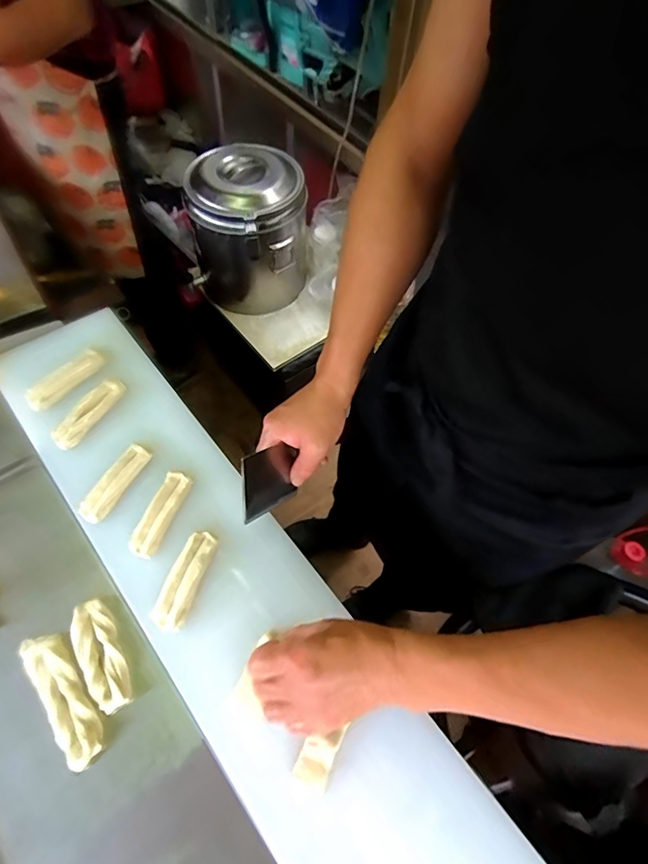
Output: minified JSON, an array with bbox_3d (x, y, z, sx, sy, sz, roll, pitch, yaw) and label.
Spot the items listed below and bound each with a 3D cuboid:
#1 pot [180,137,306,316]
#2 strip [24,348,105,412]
[{"bbox_3d":[-0.198,-0.526,1.271,0.296,0.332,0.269,-2,61,-4],"label":"pot"},{"bbox_3d":[-0.346,-0.071,0.644,0.027,0.025,0.111,34,64,15],"label":"strip"}]

